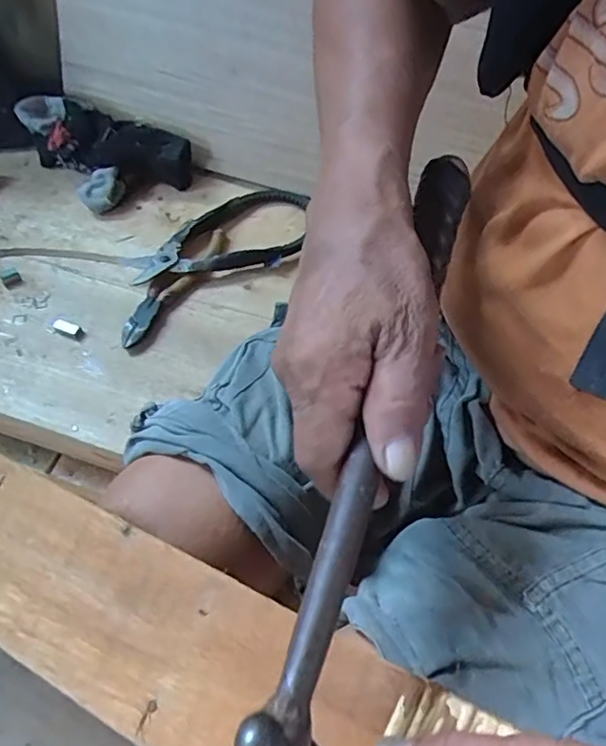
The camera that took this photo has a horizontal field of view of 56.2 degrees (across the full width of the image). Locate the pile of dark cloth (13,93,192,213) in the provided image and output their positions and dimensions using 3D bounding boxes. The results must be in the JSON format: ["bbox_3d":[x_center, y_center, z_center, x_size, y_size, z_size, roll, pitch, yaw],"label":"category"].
[{"bbox_3d":[-0.230,-0.244,0.631,0.191,0.055,0.111,17,59,7],"label":"pile of dark cloth"}]

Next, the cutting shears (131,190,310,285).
[{"bbox_3d":[-0.084,-0.149,0.609,0.190,0.022,0.100,-11,60,-10],"label":"cutting shears"}]

